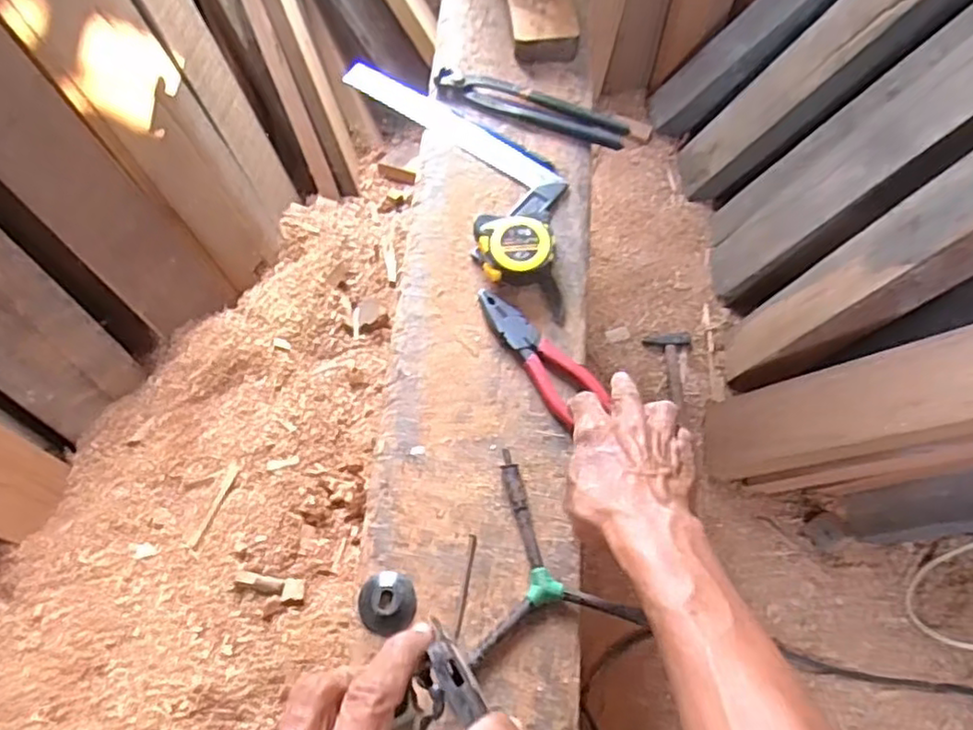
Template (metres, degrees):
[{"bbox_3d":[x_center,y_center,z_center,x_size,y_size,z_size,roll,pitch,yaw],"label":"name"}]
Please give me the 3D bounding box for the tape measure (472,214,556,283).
[{"bbox_3d":[0.026,-0.109,0.630,0.069,0.040,0.056,-9,67,-6],"label":"tape measure"}]

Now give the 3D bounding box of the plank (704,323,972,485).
[{"bbox_3d":[0.599,0.049,0.948,0.072,0.681,0.147,19,64,-24],"label":"plank"}]

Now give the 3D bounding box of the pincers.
[{"bbox_3d":[0.047,-0.279,0.729,0.214,0.015,0.040,22,68,7],"label":"pincers"}]

